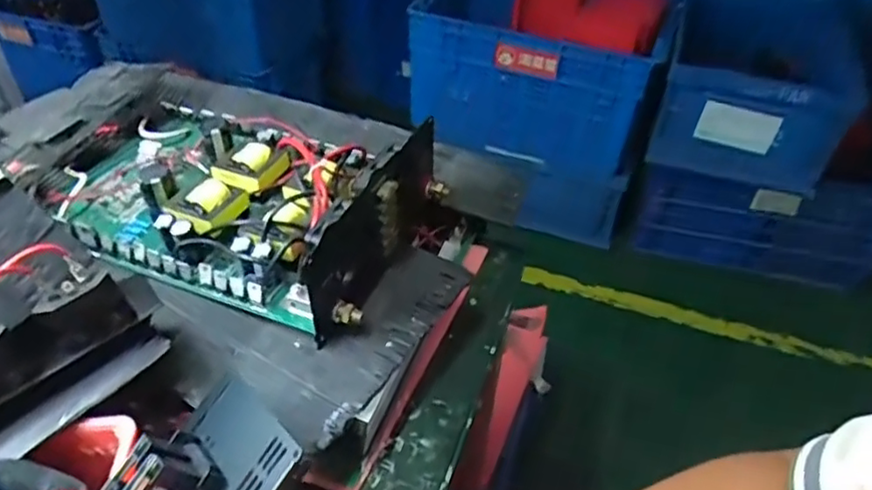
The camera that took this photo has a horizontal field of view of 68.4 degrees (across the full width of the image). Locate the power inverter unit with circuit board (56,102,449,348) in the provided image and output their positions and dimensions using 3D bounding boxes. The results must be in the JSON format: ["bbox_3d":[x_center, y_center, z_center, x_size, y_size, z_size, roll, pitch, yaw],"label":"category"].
[{"bbox_3d":[-0.159,-0.055,0.505,0.298,0.069,0.197,17,43,15],"label":"power inverter unit with circuit board"}]

